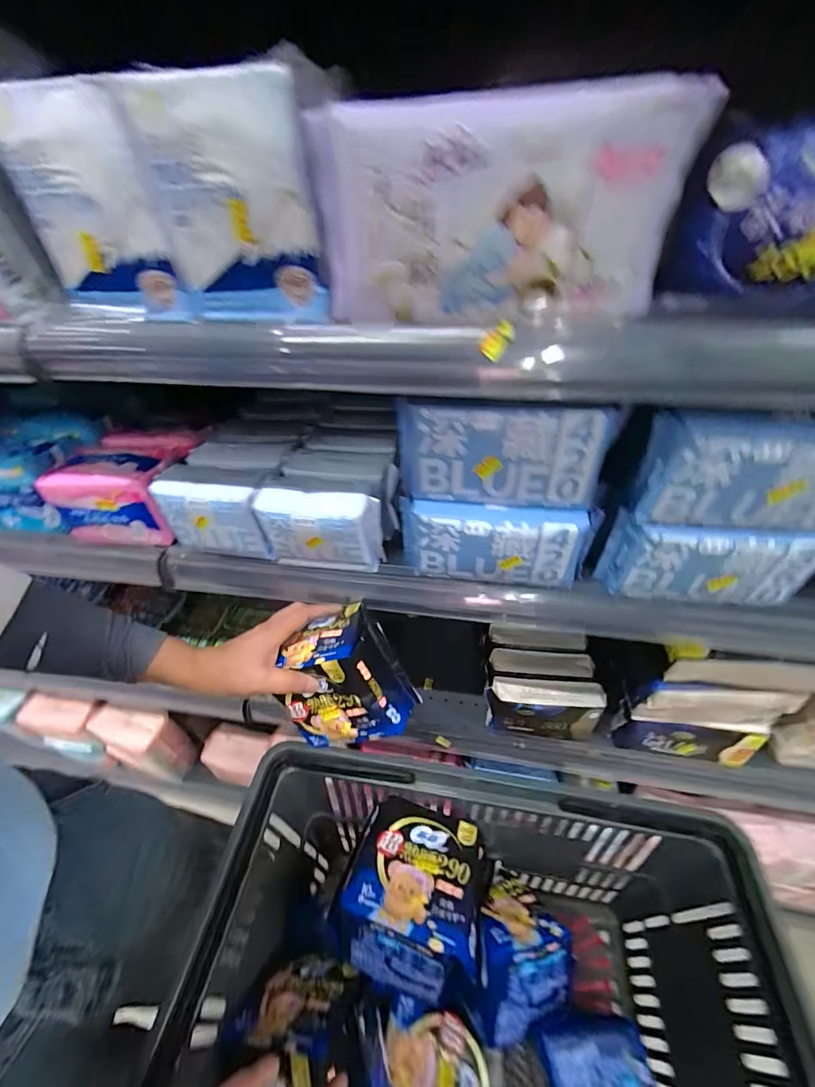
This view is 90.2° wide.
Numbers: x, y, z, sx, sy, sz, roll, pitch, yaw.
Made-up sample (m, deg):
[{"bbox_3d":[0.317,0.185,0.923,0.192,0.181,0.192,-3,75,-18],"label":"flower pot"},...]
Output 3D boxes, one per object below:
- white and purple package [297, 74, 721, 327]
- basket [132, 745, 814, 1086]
[{"bbox_3d":[0.043,-0.181,0.232,0.197,0.098,0.045,12,44,15],"label":"white and purple package"},{"bbox_3d":[0.038,0.426,0.376,0.490,0.250,0.305,6,43,9],"label":"basket"}]

